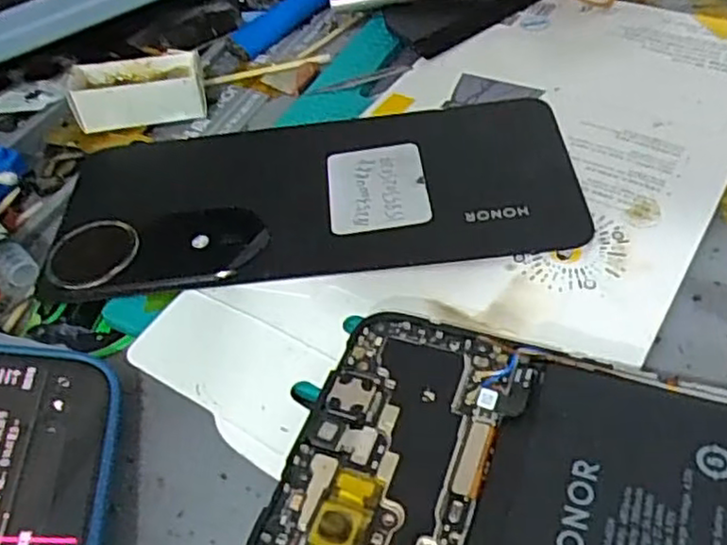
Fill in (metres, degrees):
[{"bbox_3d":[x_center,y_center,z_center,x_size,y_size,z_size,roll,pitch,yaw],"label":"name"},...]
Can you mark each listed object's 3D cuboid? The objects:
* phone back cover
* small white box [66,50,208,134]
[{"bbox_3d":[-0.020,-0.028,0.223,0.165,0.004,0.076,-5,47,4],"label":"phone back cover"},{"bbox_3d":[-0.085,-0.070,0.264,0.048,0.017,0.022,-12,47,-3],"label":"small white box"}]

